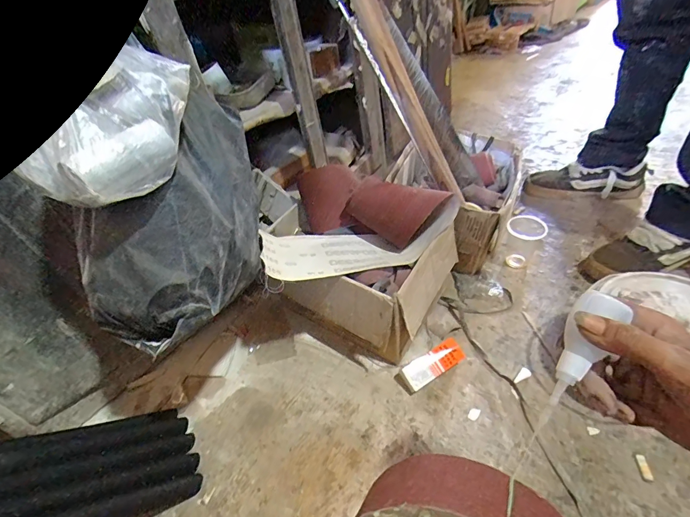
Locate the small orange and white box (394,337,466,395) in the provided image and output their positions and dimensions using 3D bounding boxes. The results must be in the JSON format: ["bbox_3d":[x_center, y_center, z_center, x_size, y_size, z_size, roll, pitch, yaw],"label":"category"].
[{"bbox_3d":[0.142,0.176,0.605,0.113,0.031,0.044,-24,44,-19],"label":"small orange and white box"}]

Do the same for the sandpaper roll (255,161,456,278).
[{"bbox_3d":[0.002,-0.071,0.633,0.297,0.107,0.233,-20,42,-12],"label":"sandpaper roll"}]

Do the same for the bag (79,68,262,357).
[{"bbox_3d":[-0.176,-0.039,0.413,0.105,0.177,0.230,9,43,19],"label":"bag"}]

